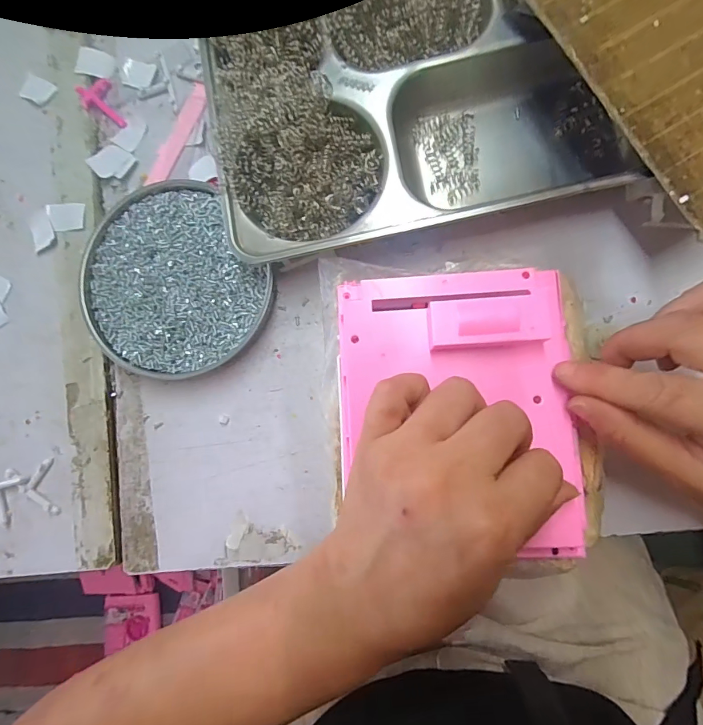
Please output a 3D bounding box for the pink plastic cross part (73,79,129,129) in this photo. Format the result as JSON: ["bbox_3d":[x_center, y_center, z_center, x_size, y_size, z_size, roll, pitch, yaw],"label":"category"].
[{"bbox_3d":[-0.190,-0.199,0.331,0.027,0.011,0.042,-42,82,2],"label":"pink plastic cross part"}]

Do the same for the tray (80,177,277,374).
[{"bbox_3d":[-0.126,-0.056,0.305,0.120,0.017,0.130,-1,85,7],"label":"tray"}]

